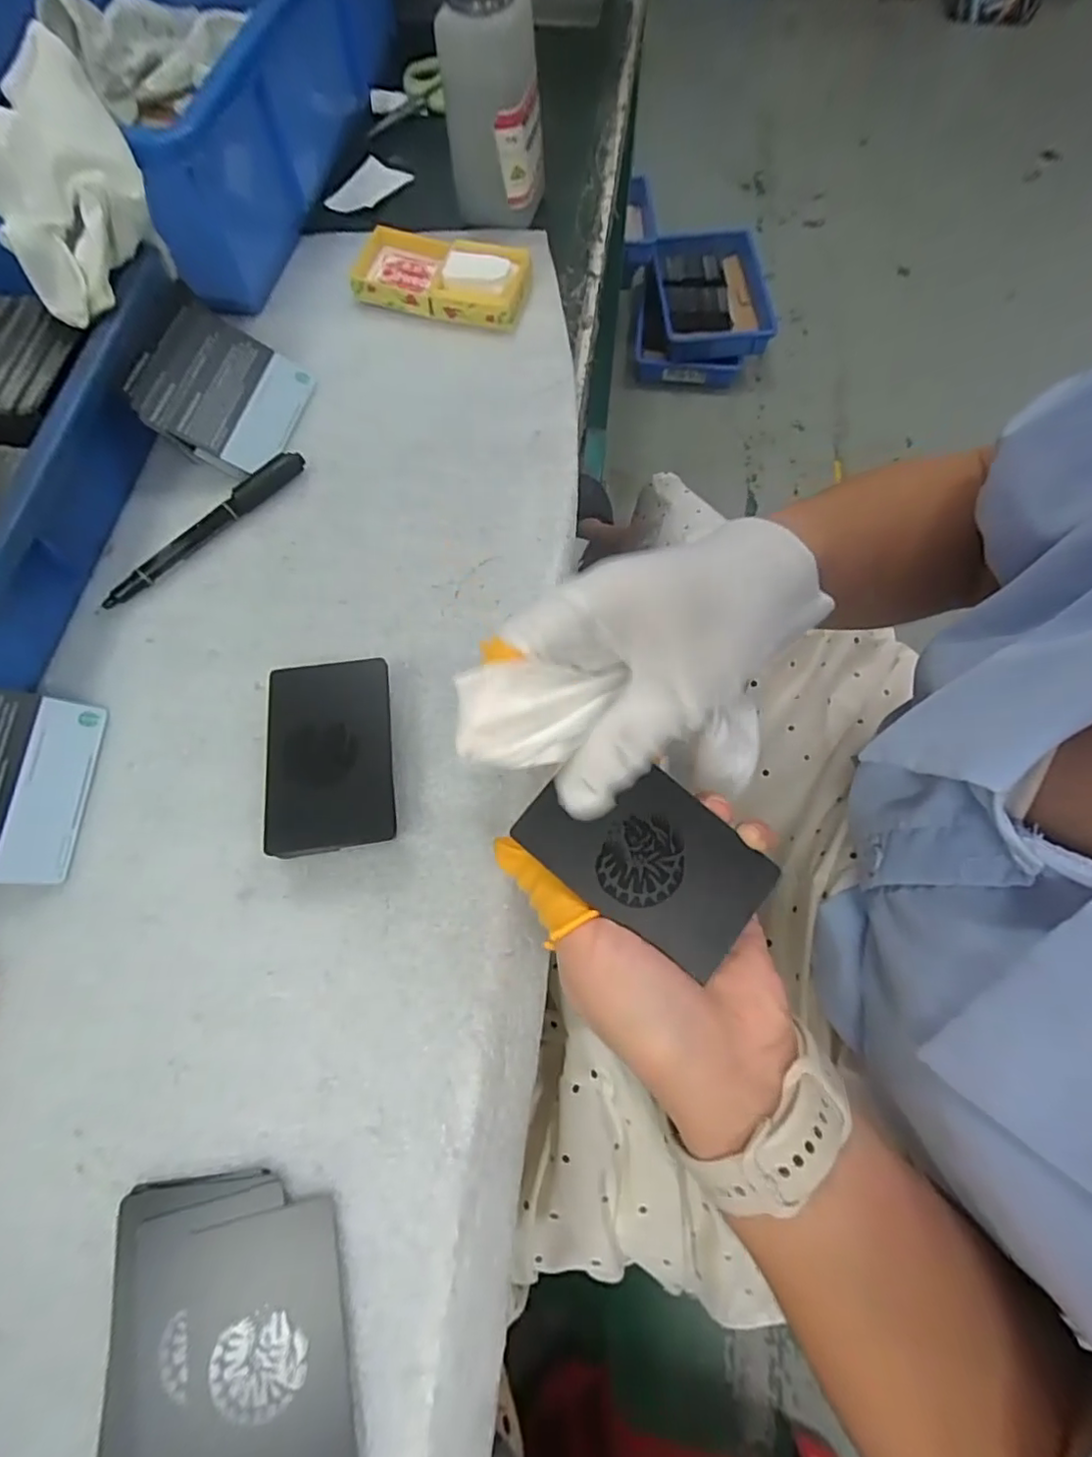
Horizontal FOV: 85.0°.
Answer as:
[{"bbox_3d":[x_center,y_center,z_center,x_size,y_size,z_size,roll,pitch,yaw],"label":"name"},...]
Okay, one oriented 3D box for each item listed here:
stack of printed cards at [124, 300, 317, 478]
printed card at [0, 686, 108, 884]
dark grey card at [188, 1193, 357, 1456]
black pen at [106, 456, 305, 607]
[{"bbox_3d":[-0.188,-0.195,0.346,0.078,0.016,0.085,23,68,-26],"label":"stack of printed cards"},{"bbox_3d":[-0.236,0.024,0.264,0.053,0.006,0.085,15,62,-37],"label":"printed card"},{"bbox_3d":[-0.097,0.219,0.207,0.052,0.005,0.085,-12,68,-6],"label":"dark grey card"},{"bbox_3d":[-0.184,-0.109,0.326,0.014,0.011,0.127,38,74,14],"label":"black pen"}]

